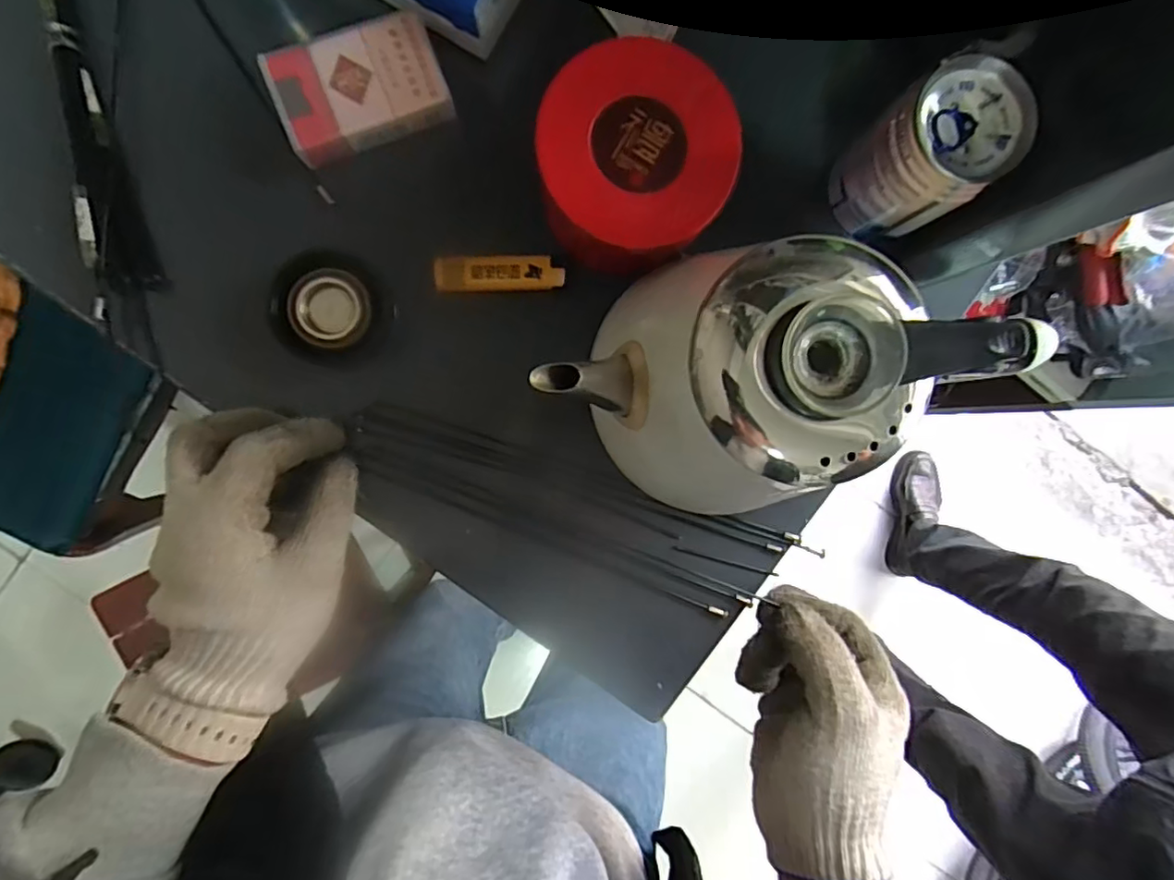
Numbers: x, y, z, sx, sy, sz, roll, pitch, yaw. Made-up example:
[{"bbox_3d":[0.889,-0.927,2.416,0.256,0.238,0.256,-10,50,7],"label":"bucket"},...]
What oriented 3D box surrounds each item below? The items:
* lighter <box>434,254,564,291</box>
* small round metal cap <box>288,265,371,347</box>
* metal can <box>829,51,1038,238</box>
[{"bbox_3d":[-0.050,-0.098,0.344,0.073,0.008,0.021,-2,92,-4],"label":"lighter"},{"bbox_3d":[-0.142,-0.073,0.328,0.042,0.008,0.042,17,91,-5],"label":"small round metal cap"},{"bbox_3d":[0.178,-0.149,0.311,0.059,0.083,0.060,0,92,-4],"label":"metal can"}]

